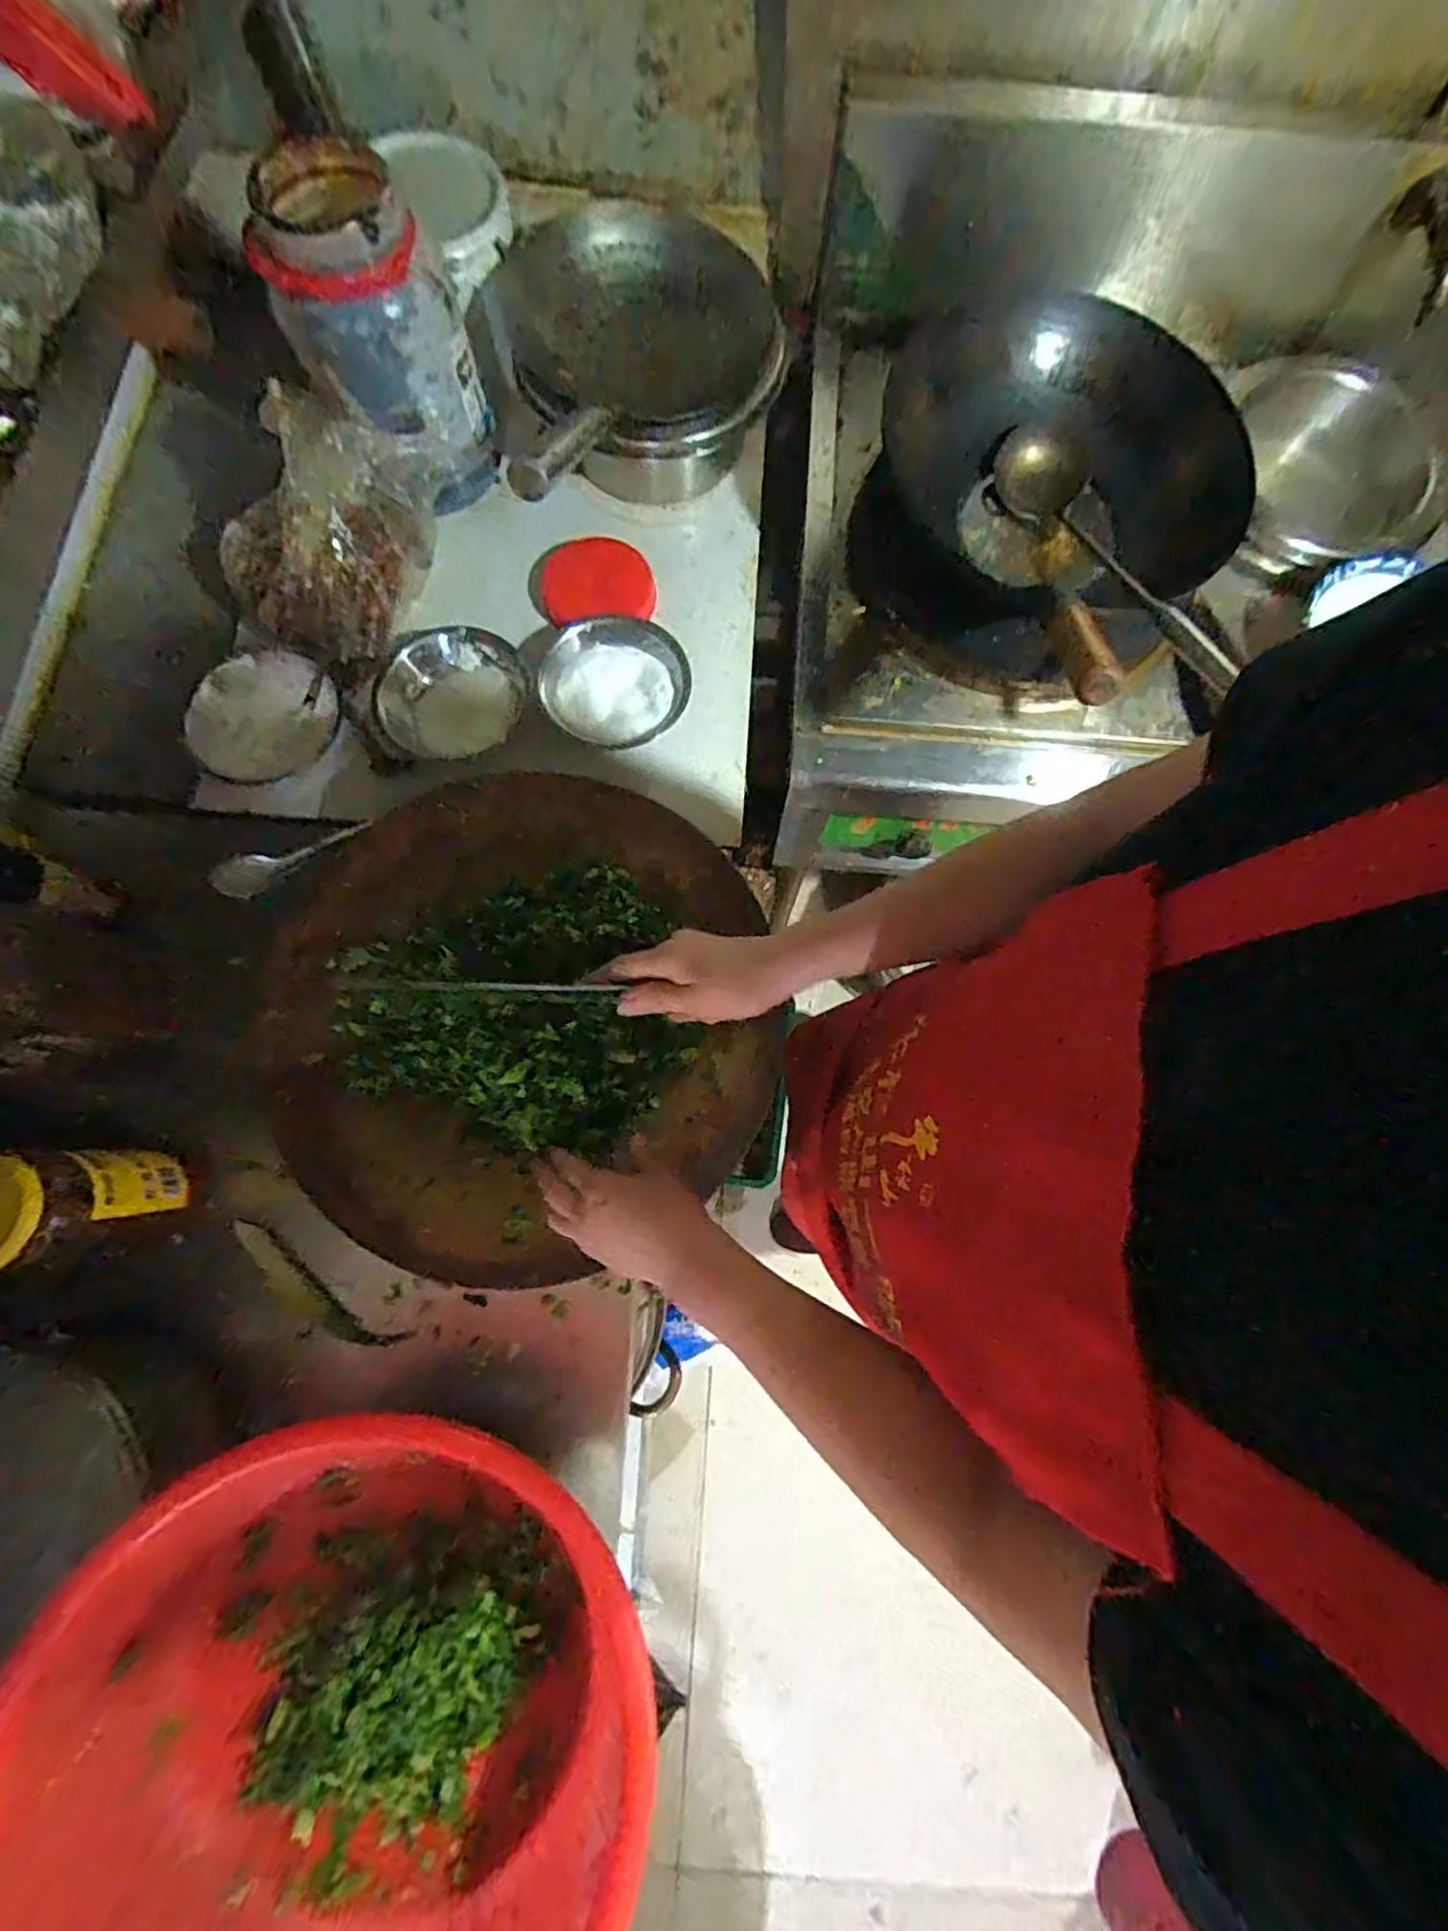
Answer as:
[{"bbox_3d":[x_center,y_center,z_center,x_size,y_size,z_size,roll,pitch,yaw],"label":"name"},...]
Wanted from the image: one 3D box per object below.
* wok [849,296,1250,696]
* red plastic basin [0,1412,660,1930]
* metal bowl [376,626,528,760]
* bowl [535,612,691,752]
[{"bbox_3d":[0.374,-0.514,0.759,0.423,0.129,0.401,0,77,-1],"label":"wok"},{"bbox_3d":[-0.253,0.503,0.454,0.372,0.134,0.376,0,77,-1],"label":"red plastic basin"},{"bbox_3d":[-0.288,-0.298,0.738,0.140,0.037,0.153,0,77,-1],"label":"metal bowl"},{"bbox_3d":[-0.118,-0.317,0.752,0.154,0.037,0.151,0,77,-1],"label":"bowl"}]

